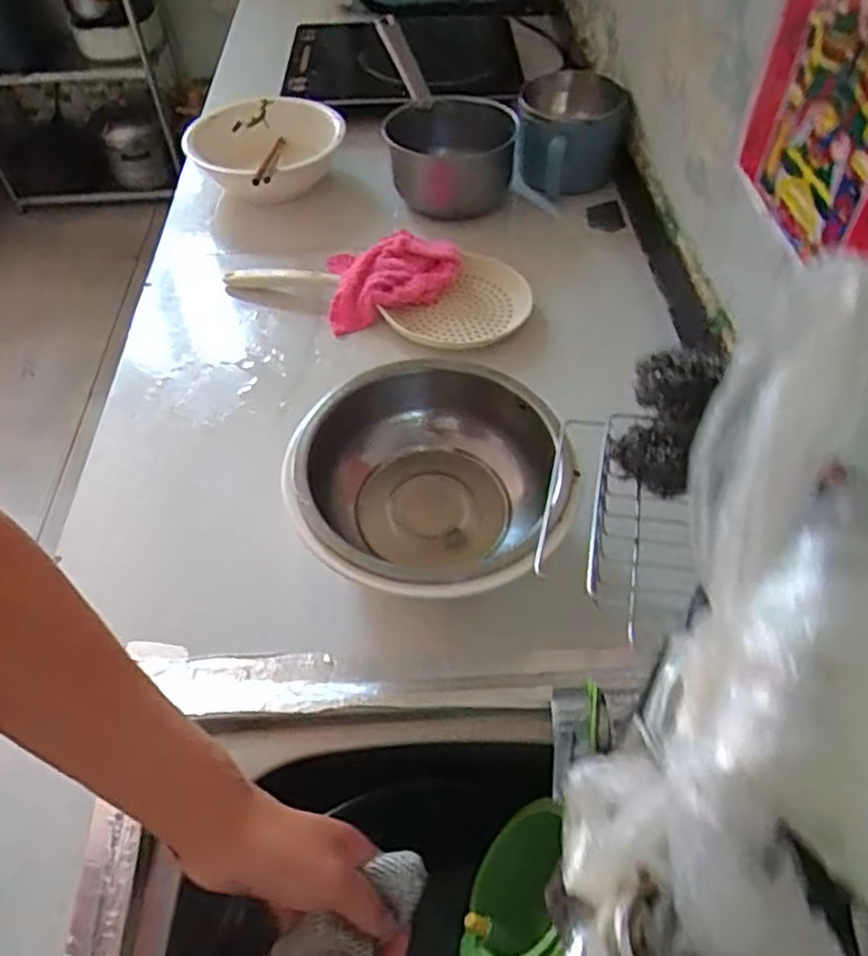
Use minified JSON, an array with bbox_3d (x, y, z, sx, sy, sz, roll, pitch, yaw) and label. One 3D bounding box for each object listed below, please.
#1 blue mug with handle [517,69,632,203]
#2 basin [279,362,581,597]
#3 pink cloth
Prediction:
[{"bbox_3d":[0.178,-0.451,0.925,0.132,0.104,0.154,7,52,8],"label":"blue mug with handle"},{"bbox_3d":[-0.003,0.014,0.563,0.208,0.093,0.215,-1,51,1],"label":"basin"},{"bbox_3d":[-0.046,-0.223,0.789,0.148,0.044,0.121,-8,51,-4],"label":"pink cloth"}]

